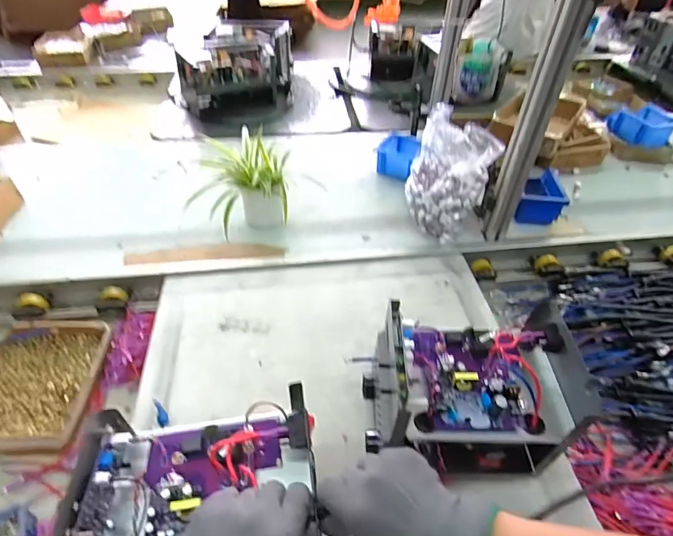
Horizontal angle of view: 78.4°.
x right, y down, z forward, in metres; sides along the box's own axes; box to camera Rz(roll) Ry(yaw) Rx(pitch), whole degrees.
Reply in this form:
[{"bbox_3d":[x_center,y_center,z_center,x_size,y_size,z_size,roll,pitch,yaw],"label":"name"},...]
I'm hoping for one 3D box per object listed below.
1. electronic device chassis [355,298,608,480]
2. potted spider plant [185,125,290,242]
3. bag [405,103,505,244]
[{"bbox_3d":[0.164,0.164,0.520,0.212,0.183,0.162,0,44,-2],"label":"electronic device chassis"},{"bbox_3d":[-0.203,-0.174,0.874,0.203,0.141,0.235,-7,45,-8],"label":"potted spider plant"},{"bbox_3d":[0.234,-0.180,0.865,0.160,0.208,0.161,14,46,13],"label":"bag"}]

